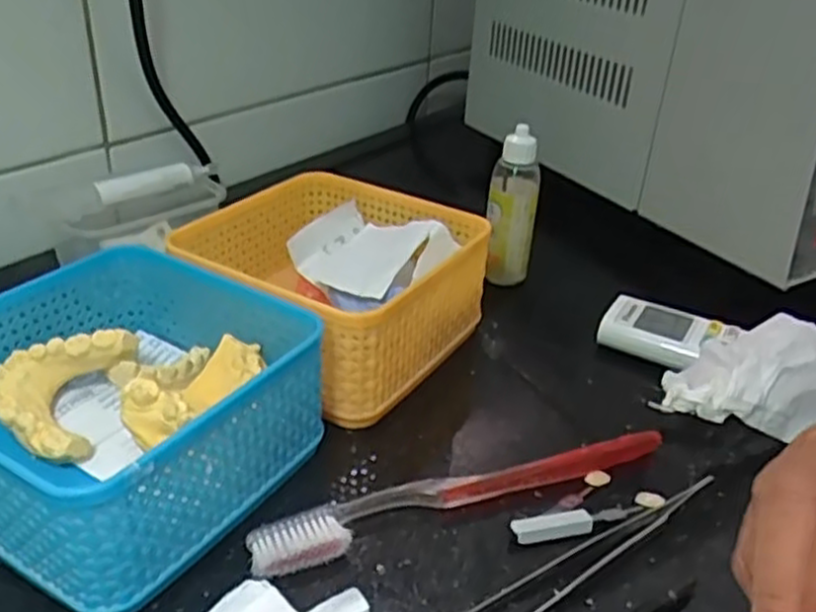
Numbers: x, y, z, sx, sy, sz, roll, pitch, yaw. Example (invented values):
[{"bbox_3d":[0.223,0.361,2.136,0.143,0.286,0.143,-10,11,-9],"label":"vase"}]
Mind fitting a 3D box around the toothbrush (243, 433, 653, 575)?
[{"bbox_3d":[0.026,0.077,0.320,0.186,0.012,0.021,-10,32,-22],"label":"toothbrush"}]

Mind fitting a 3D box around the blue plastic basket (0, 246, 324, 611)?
[{"bbox_3d":[-0.119,0.041,0.315,0.129,0.066,0.129,19,33,26],"label":"blue plastic basket"}]

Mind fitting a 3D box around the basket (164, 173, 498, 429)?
[{"bbox_3d":[-0.042,-0.009,0.412,0.131,0.073,0.131,20,33,27],"label":"basket"}]

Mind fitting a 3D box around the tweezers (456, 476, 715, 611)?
[{"bbox_3d":[0.073,0.095,0.295,0.131,0.010,0.019,-16,34,-30],"label":"tweezers"}]

